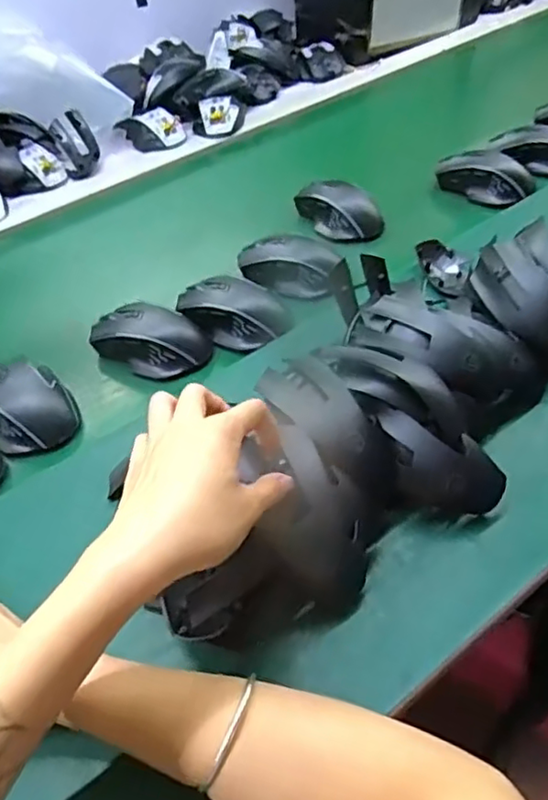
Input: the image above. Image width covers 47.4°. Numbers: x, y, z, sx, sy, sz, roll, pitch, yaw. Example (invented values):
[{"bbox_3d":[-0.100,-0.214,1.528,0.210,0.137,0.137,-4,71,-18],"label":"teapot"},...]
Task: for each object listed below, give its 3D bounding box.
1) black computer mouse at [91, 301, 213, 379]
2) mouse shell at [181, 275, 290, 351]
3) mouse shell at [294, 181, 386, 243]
[{"bbox_3d":[-0.117,-0.057,0.582,0.110,0.036,0.061,8,49,14],"label":"black computer mouse"},{"bbox_3d":[-0.043,-0.088,0.608,0.118,0.040,0.062,17,52,21],"label":"mouse shell"},{"bbox_3d":[0.072,-0.217,0.715,0.057,0.039,0.105,-32,52,-21],"label":"mouse shell"}]

